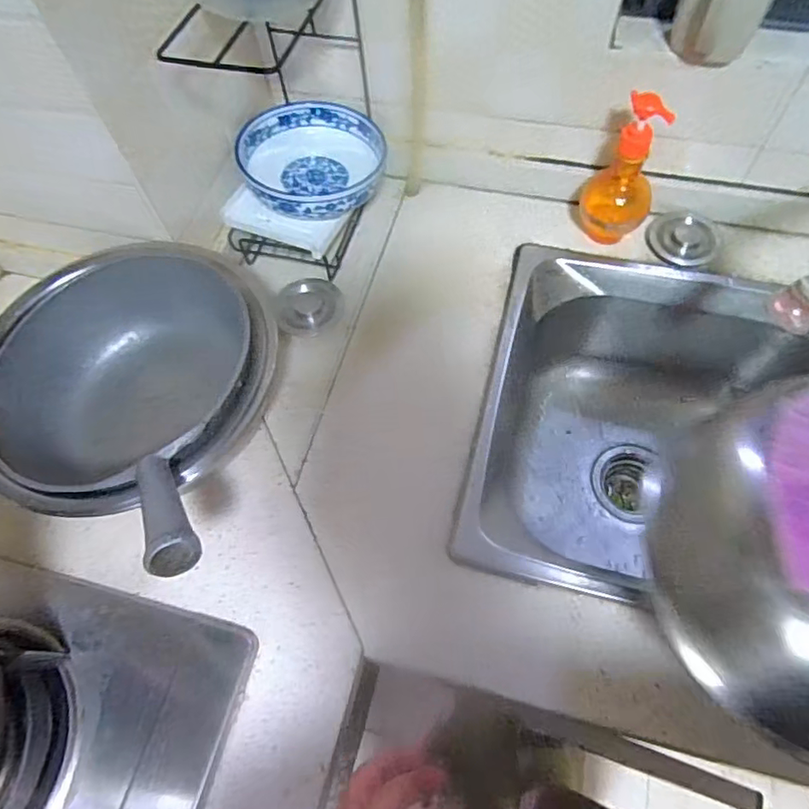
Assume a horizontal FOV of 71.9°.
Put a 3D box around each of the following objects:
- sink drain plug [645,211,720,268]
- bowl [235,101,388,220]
[{"bbox_3d":[0.340,-0.202,0.678,0.080,0.016,0.069,-3,86,8],"label":"sink drain plug"},{"bbox_3d":[-0.109,-0.292,0.680,0.175,0.051,0.184,-2,63,3],"label":"bowl"}]

